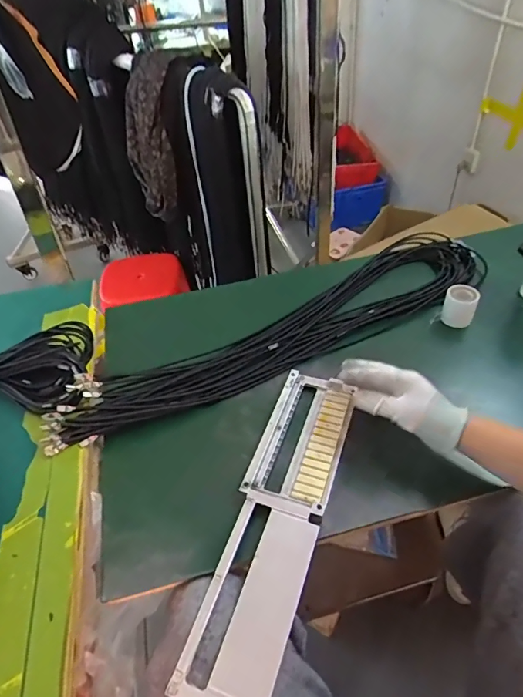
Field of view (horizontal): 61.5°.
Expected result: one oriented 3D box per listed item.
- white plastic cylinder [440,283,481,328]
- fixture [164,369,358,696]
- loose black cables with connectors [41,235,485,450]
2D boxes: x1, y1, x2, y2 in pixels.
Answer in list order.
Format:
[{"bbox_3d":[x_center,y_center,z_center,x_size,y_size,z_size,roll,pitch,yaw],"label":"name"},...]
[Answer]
[{"bbox_3d":[0.328,-0.070,0.728,0.051,0.052,0.044,17,48,22],"label":"white plastic cylinder"},{"bbox_3d":[0.021,0.184,0.498,0.097,0.019,0.399,10,47,16],"label":"fixture"},{"bbox_3d":[0.048,-0.043,0.721,0.787,0.046,0.165,-23,46,-18],"label":"loose black cables with connectors"}]

